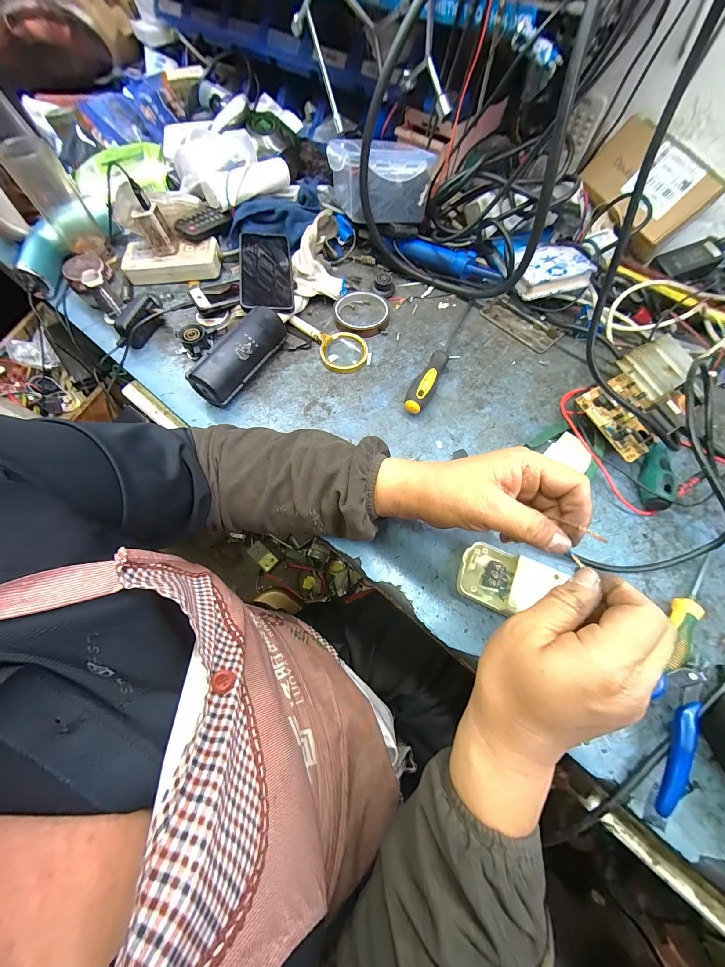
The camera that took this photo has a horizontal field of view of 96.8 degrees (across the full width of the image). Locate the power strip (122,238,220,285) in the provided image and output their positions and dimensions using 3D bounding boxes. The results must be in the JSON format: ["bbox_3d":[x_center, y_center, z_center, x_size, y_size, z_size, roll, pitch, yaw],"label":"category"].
[{"bbox_3d":[-0.323,-0.376,0.545,0.154,0.032,0.061,-5,66,-2],"label":"power strip"}]

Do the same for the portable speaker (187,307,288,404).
[{"bbox_3d":[-0.168,-0.179,0.451,0.052,0.053,0.157,27,69,12],"label":"portable speaker"}]

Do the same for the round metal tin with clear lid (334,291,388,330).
[{"bbox_3d":[-0.003,-0.274,0.516,0.082,0.015,0.086,1,66,1],"label":"round metal tin with clear lid"}]

